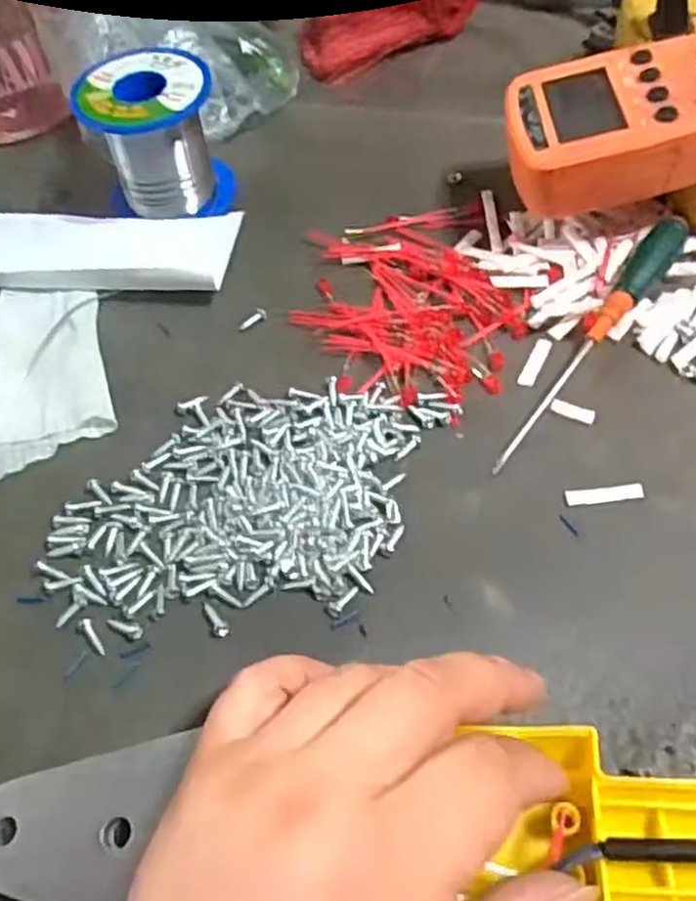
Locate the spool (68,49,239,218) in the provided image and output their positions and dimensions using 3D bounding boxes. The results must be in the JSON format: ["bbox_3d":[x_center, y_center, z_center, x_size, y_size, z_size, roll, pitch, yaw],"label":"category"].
[{"bbox_3d":[-0.095,-0.159,0.391,0.063,0.059,0.063,-2,56,4],"label":"spool"}]

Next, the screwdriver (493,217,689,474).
[{"bbox_3d":[0.103,-0.047,0.325,0.013,0.021,0.144,32,64,23],"label":"screwdriver"}]

